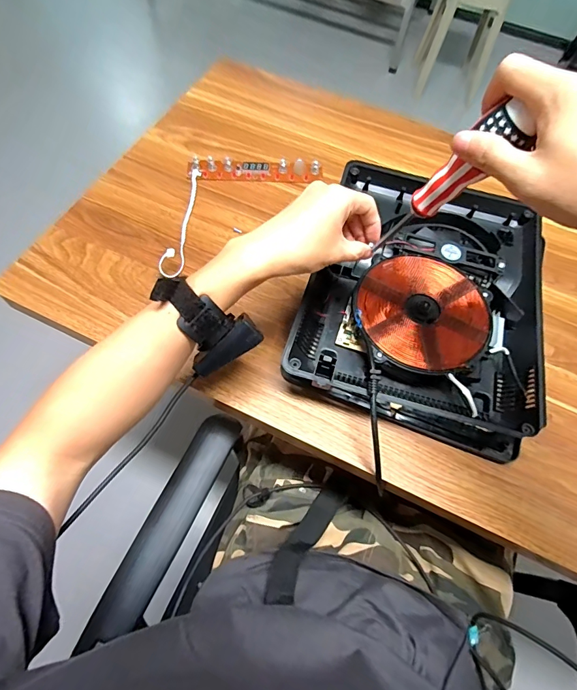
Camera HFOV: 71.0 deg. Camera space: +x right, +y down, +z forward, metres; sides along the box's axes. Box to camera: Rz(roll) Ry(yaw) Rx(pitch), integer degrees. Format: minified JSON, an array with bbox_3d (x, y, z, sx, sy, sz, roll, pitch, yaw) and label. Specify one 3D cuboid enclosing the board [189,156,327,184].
[{"bbox_3d":[-0.050,-0.275,0.631,0.206,0.017,0.040,0,63,-3],"label":"board"}]

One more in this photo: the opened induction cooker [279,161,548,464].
[{"bbox_3d":[0.172,-0.074,0.511,0.270,0.059,0.355,17,63,5],"label":"opened induction cooker"}]

